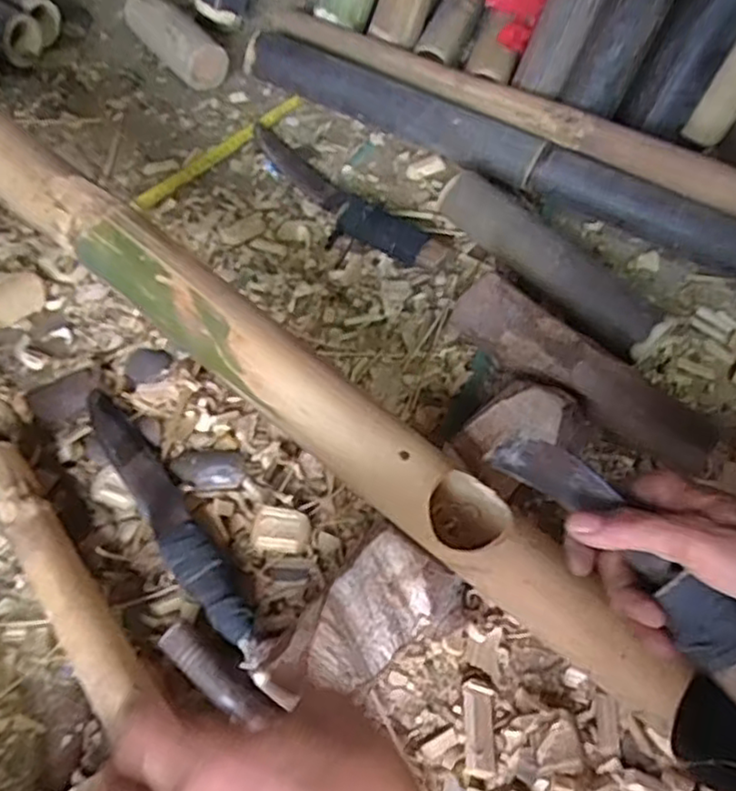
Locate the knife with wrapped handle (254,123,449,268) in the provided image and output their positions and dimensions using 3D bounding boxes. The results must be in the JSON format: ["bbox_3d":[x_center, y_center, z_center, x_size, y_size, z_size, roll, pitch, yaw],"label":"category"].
[{"bbox_3d":[-0.033,-0.225,0.759,0.059,0.031,0.298,-35,67,-23],"label":"knife with wrapped handle"}]

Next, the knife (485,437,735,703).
[{"bbox_3d":[0.166,0.101,0.391,0.033,0.048,0.232,-33,64,-22],"label":"knife"}]

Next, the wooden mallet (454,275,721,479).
[{"bbox_3d":[0.193,-0.025,0.623,0.250,0.055,0.073,29,60,13],"label":"wooden mallet"}]

